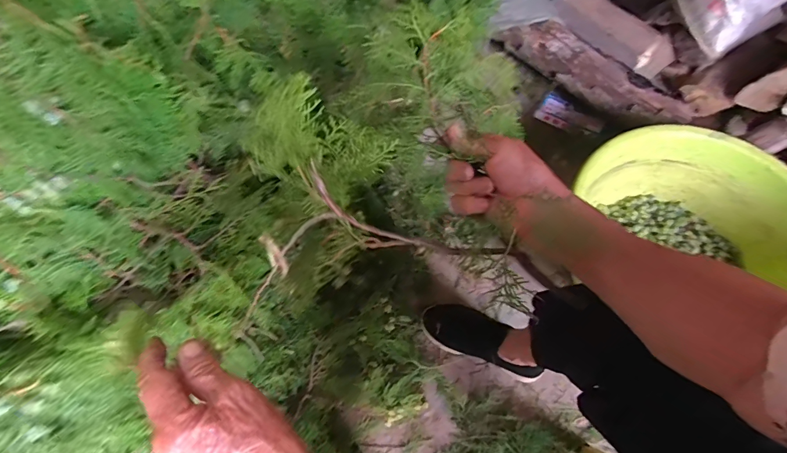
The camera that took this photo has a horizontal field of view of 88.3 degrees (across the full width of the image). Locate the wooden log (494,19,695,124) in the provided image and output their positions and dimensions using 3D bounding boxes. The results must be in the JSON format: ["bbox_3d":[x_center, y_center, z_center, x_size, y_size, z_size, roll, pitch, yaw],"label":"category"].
[{"bbox_3d":[0.455,-0.365,0.959,0.482,0.088,0.093,42,71,18],"label":"wooden log"}]

